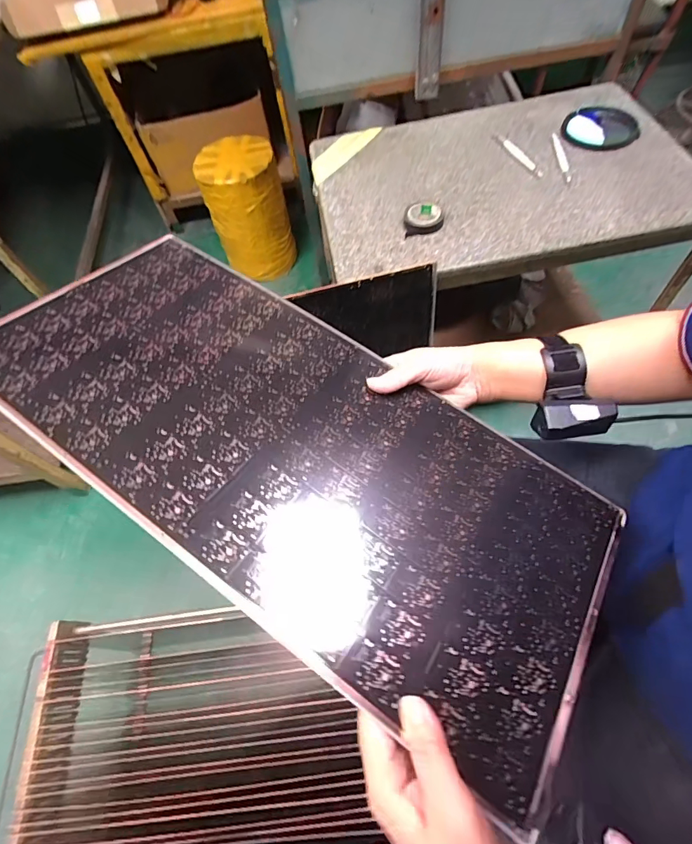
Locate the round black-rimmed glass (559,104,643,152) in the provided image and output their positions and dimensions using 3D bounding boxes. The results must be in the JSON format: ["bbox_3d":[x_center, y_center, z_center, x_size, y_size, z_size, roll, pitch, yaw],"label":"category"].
[{"bbox_3d":[0.472,-0.547,0.804,0.124,0.017,0.131,-3,60,5],"label":"round black-rimmed glass"}]

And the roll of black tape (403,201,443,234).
[{"bbox_3d":[0.125,-0.338,0.712,0.062,0.019,0.066,-3,60,5],"label":"roll of black tape"}]

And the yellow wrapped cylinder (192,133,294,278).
[{"bbox_3d":[-0.299,-0.639,1.329,0.228,0.349,0.191,-20,60,-4],"label":"yellow wrapped cylinder"}]

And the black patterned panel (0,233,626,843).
[{"bbox_3d":[-0.042,0.011,0.357,0.520,0.007,0.243,34,57,12],"label":"black patterned panel"}]

